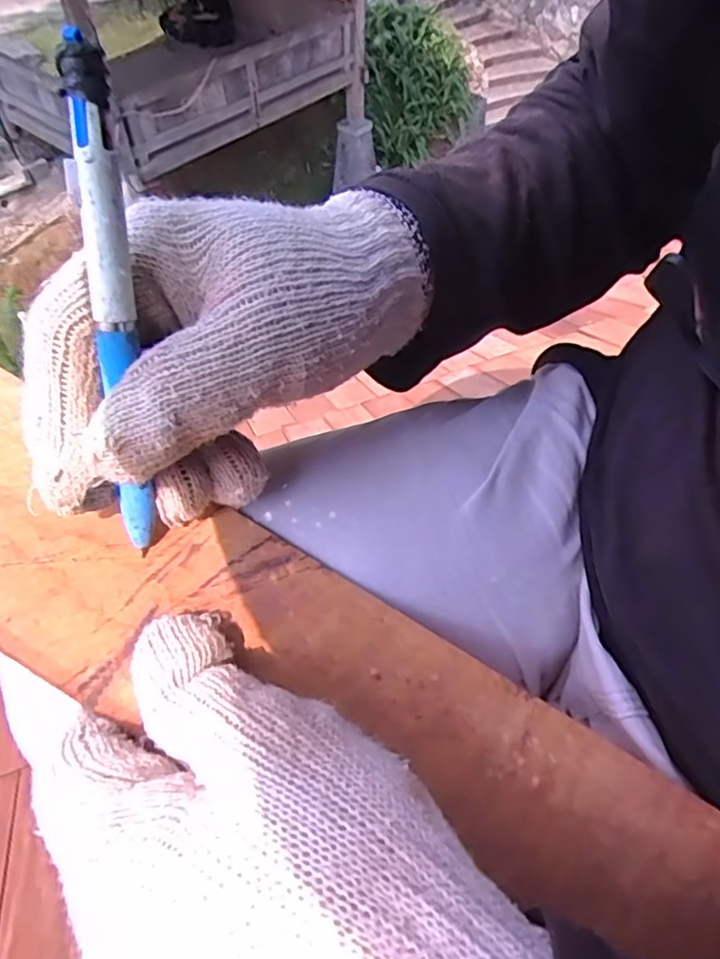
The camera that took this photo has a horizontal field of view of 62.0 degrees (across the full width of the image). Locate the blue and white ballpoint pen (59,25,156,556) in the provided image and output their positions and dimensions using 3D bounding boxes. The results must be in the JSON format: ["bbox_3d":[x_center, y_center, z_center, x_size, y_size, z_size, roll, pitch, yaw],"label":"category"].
[{"bbox_3d":[-0.071,-0.043,0.176,0.011,0.143,0.009,5,24,4],"label":"blue and white ballpoint pen"}]

